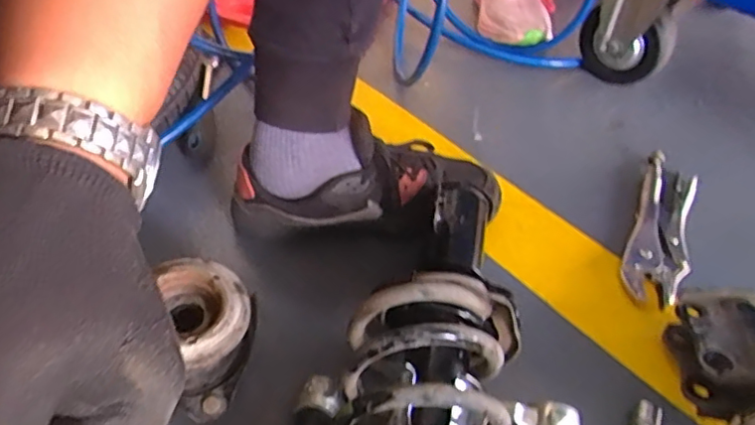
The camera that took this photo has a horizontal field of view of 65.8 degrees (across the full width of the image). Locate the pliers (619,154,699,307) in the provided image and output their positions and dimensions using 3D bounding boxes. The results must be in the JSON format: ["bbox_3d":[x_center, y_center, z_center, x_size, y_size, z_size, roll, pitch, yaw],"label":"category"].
[{"bbox_3d":[0.310,0.015,0.635,0.059,0.022,0.204,21,48,16],"label":"pliers"}]

